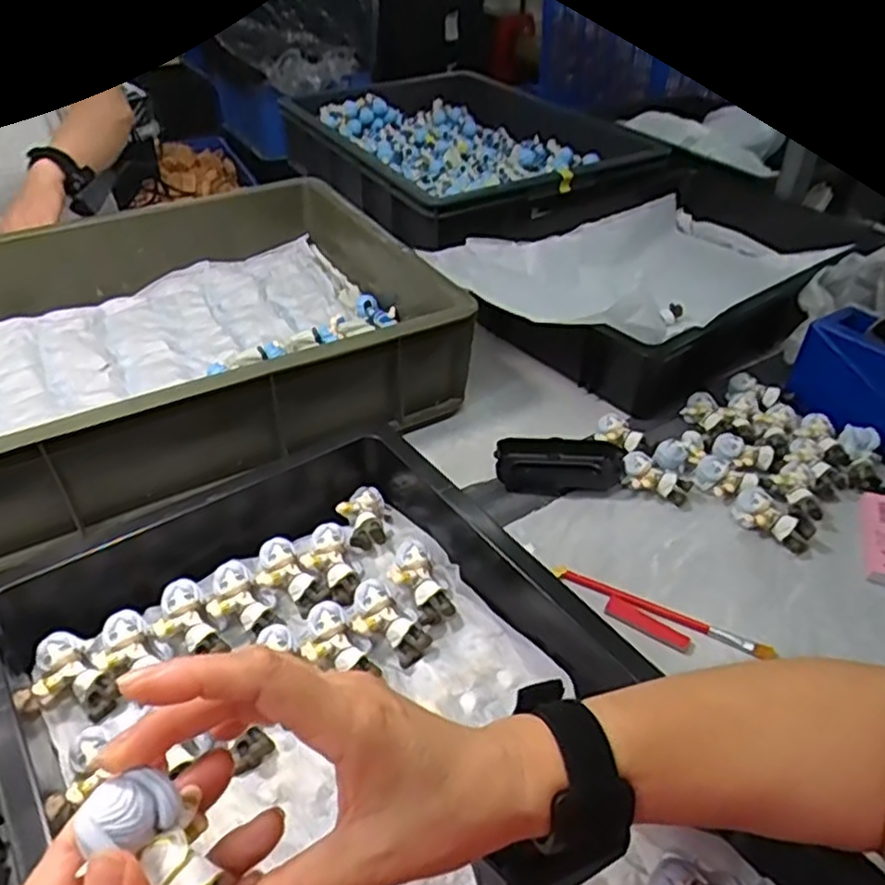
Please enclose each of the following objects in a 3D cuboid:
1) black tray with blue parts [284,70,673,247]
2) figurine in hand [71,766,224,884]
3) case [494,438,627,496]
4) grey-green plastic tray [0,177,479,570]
[{"bbox_3d":[0.007,-0.438,1.039,0.325,0.103,0.573,-21,44,-23],"label":"black tray with blue parts"},{"bbox_3d":[-0.092,0.134,0.230,0.027,0.026,0.058,-37,86,-36],"label":"figurine in hand"},{"bbox_3d":[0.107,0.023,0.645,0.112,0.039,0.053,4,40,5],"label":"case"},{"bbox_3d":[-0.314,-0.097,0.689,0.569,0.110,0.398,-20,43,-23],"label":"grey-green plastic tray"}]

